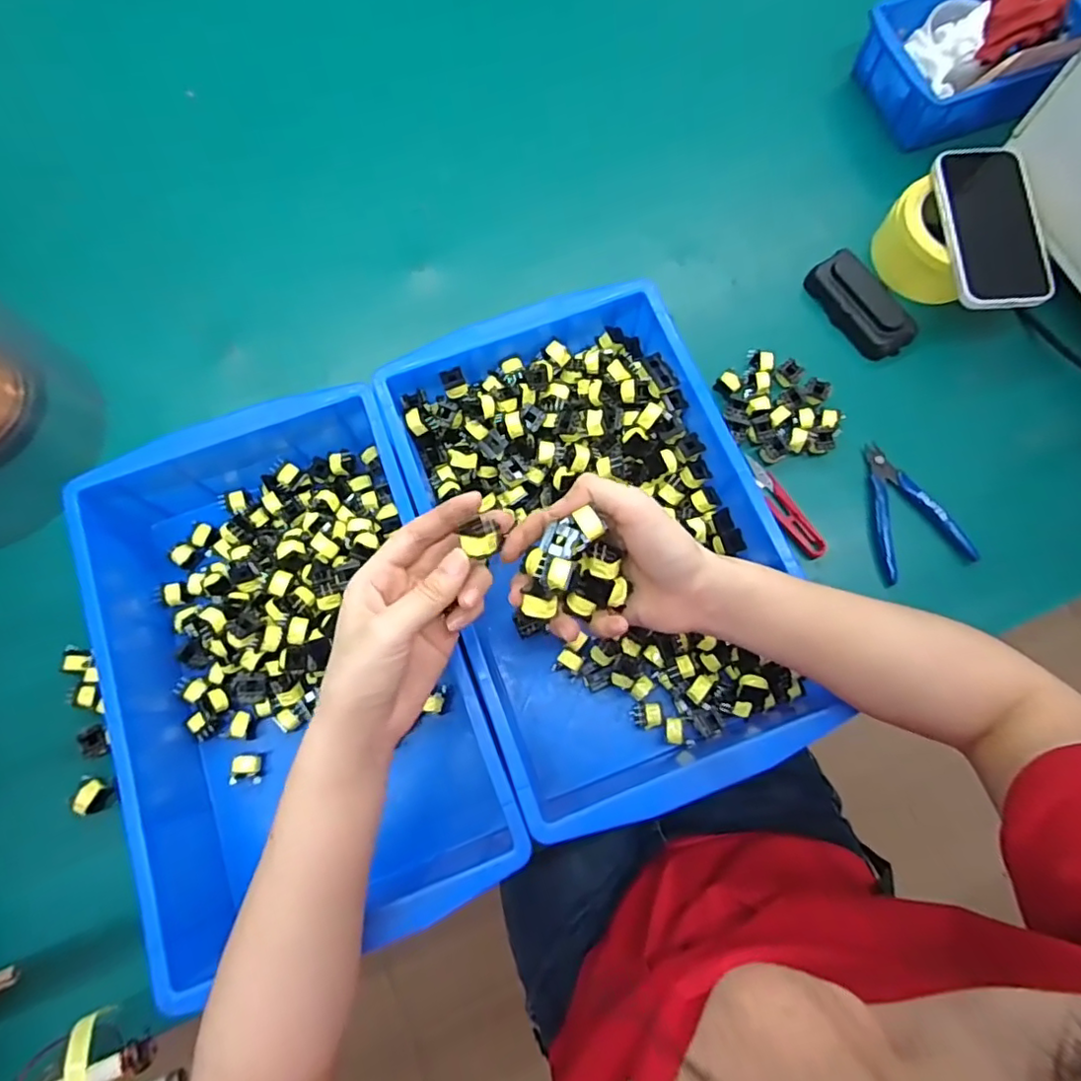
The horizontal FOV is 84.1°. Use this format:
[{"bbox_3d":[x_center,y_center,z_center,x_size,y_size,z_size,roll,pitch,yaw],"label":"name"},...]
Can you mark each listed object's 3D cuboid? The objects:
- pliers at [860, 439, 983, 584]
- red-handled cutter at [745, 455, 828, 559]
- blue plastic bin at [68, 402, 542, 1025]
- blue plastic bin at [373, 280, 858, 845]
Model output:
[{"bbox_3d":[0.320,-0.027,0.509,0.077,0.012,0.118,-5,76,-1],"label":"pliers"},{"bbox_3d":[0.207,-0.029,0.513,0.024,0.010,0.100,-29,78,-7],"label":"red-handled cutter"},{"bbox_3d":[-0.183,0.081,0.449,0.236,0.088,0.370,-20,77,-5],"label":"blue plastic bin"},{"bbox_3d":[0.041,-0.001,0.465,0.231,0.089,0.372,-21,77,-5],"label":"blue plastic bin"}]

